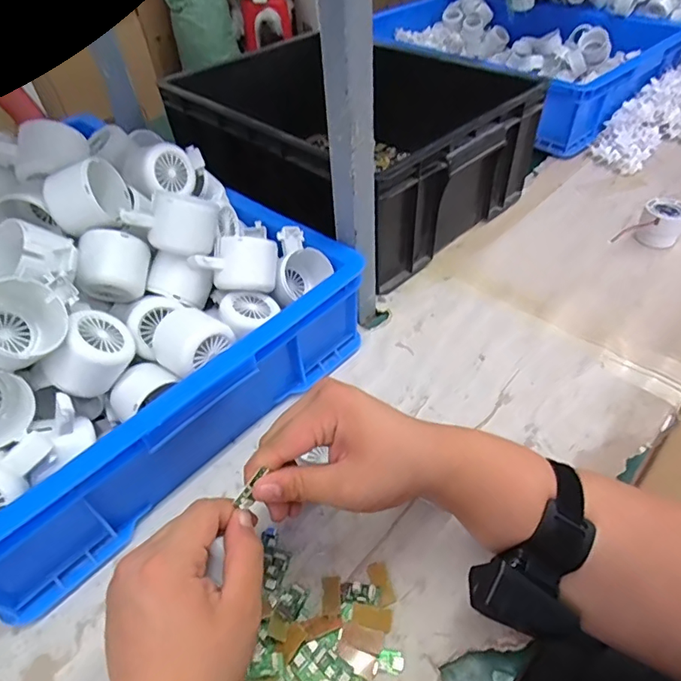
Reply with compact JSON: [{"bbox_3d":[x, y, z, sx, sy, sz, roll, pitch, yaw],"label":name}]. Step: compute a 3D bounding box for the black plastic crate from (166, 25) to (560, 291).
[{"bbox_3d":[0.003,-0.299,0.744,0.446,0.160,0.376,32,57,30],"label":"black plastic crate"}]

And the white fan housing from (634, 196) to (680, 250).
[{"bbox_3d":[0.438,-0.163,0.676,0.052,0.049,0.052,23,53,24],"label":"white fan housing"}]

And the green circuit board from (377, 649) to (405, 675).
[{"bbox_3d":[0.036,0.228,0.353,0.019,0.004,0.013,6,47,10],"label":"green circuit board"}]

